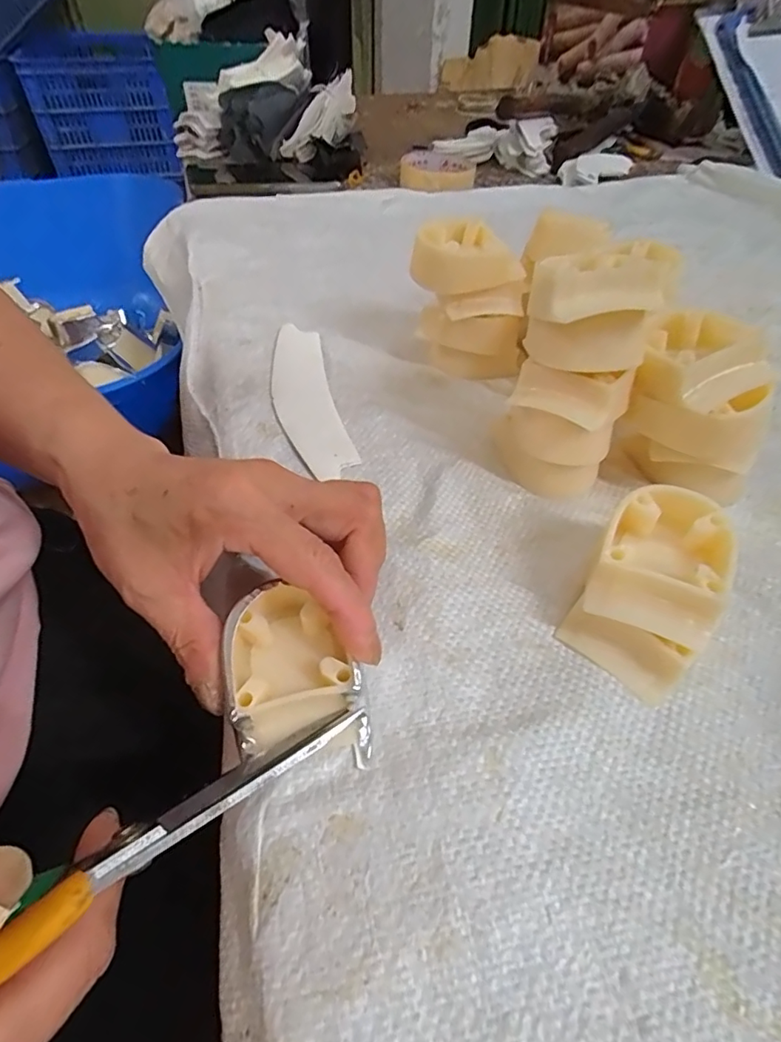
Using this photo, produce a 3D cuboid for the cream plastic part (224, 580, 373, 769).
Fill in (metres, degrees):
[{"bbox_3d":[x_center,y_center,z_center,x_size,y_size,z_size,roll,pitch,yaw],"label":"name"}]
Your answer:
[{"bbox_3d":[-0.037,0.056,0.188,0.043,0.022,0.064,-16,51,-17],"label":"cream plastic part"}]

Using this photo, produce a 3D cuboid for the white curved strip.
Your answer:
[{"bbox_3d":[-0.052,-0.079,0.316,0.035,0.005,0.139,-11,50,-11],"label":"white curved strip"}]

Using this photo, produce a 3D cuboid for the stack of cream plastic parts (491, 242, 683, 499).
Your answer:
[{"bbox_3d":[0.085,-0.069,0.249,0.055,0.107,0.058,17,50,13],"label":"stack of cream plastic parts"}]

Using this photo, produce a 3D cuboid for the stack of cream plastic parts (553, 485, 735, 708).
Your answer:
[{"bbox_3d":[0.102,0.024,0.210,0.051,0.043,0.069,26,53,20],"label":"stack of cream plastic parts"}]

